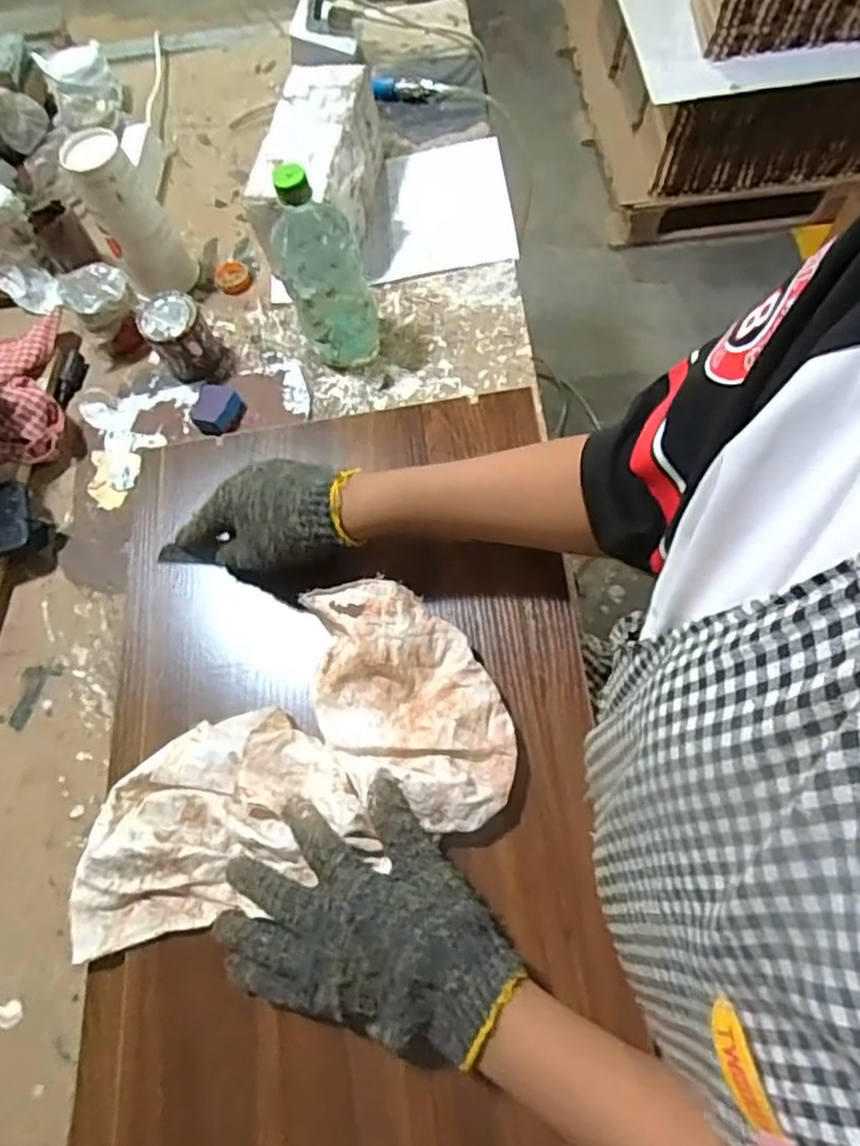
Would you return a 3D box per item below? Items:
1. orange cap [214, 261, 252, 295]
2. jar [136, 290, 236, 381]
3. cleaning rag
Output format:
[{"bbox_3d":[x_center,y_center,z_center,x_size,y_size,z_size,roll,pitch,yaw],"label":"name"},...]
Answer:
[{"bbox_3d":[-0.239,-0.357,0.827,0.042,0.019,0.039,-1,68,1],"label":"orange cap"},{"bbox_3d":[-0.271,-0.258,0.758,0.071,0.071,0.077,-1,68,1],"label":"jar"},{"bbox_3d":[-0.106,0.135,0.453,0.311,0.039,0.165,-30,70,2],"label":"cleaning rag"}]

